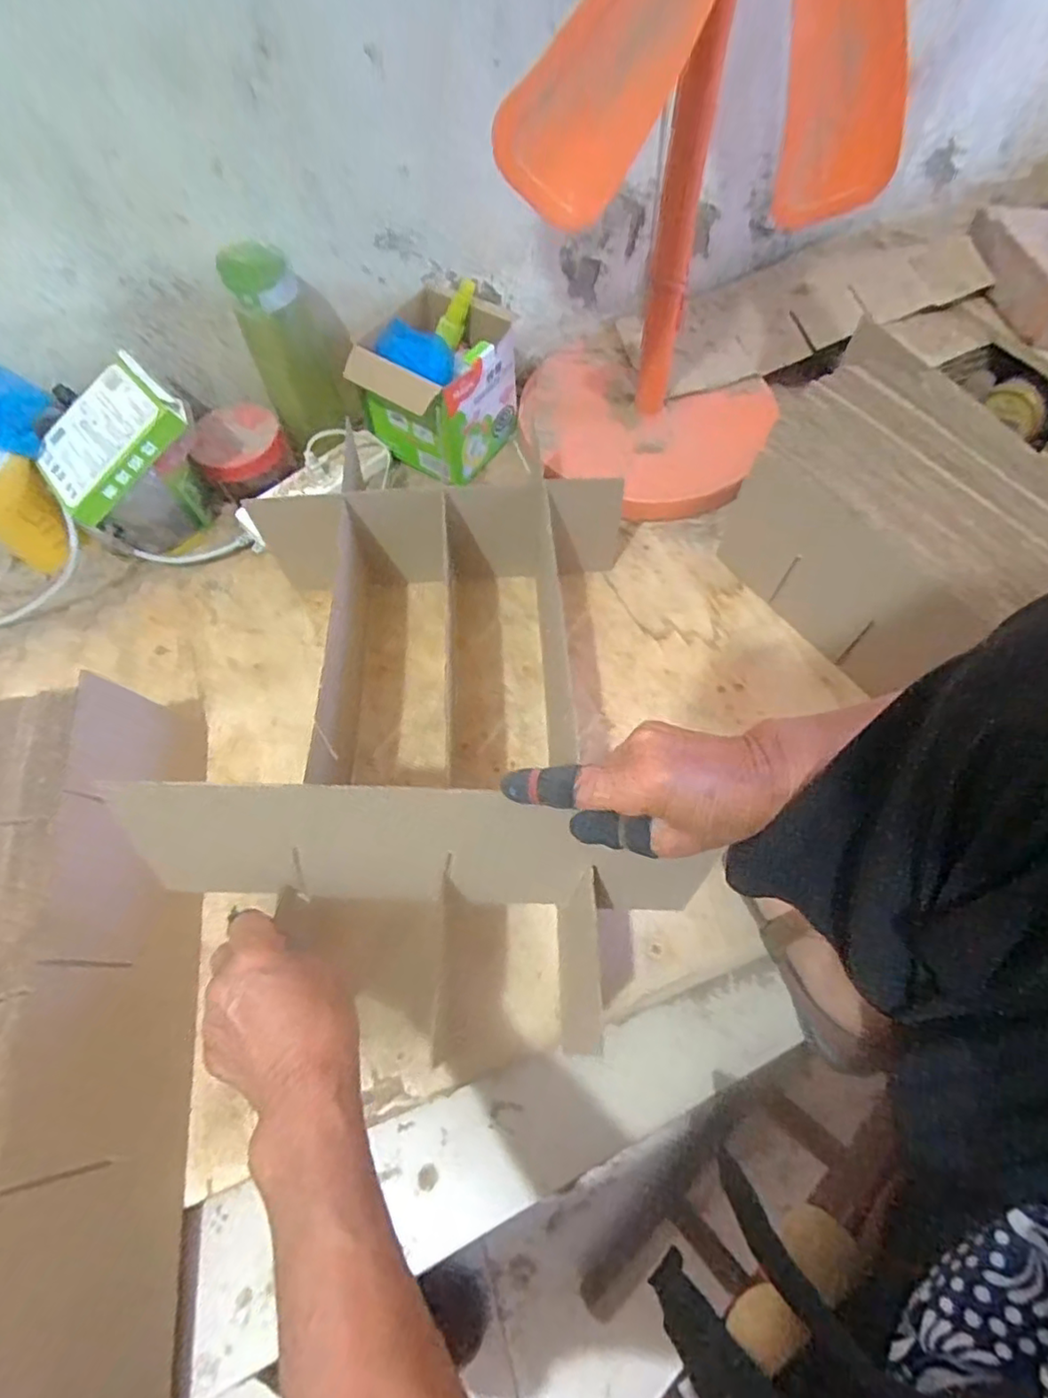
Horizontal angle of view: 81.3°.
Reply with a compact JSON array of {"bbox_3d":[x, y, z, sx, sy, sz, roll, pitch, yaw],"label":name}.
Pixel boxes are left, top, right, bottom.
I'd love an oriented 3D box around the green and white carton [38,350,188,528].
[{"bbox_3d":[-0.422,-0.267,0.619,0.131,0.027,0.149,41,91,21],"label":"green and white carton"}]

